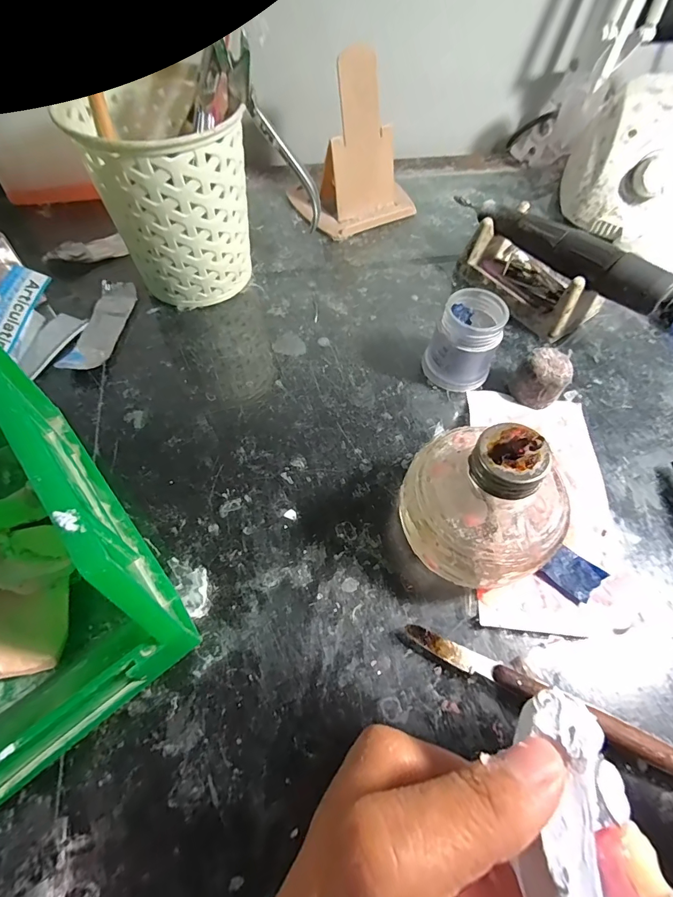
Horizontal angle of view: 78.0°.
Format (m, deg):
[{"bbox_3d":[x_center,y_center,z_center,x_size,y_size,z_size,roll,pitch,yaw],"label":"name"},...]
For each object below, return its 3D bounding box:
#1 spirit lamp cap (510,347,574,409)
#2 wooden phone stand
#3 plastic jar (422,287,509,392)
[{"bbox_3d":[0.130,-0.043,0.263,0.028,0.032,0.023,35,64,17],"label":"spirit lamp cap"},{"bbox_3d":[0.021,-0.244,0.337,0.103,0.102,0.067,-30,65,-18],"label":"wooden phone stand"},{"bbox_3d":[0.083,-0.067,0.265,0.039,0.052,0.038,1,60,-2],"label":"plastic jar"}]

